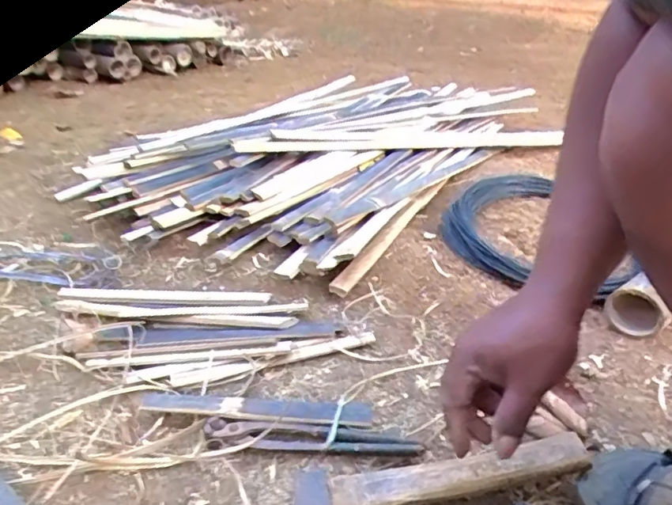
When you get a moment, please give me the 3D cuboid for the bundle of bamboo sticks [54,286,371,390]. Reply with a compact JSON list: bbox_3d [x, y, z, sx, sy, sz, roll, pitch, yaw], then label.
[{"bbox_3d":[-0.184,0.094,0.707,0.422,0.023,0.185,5,30,10],"label":"bundle of bamboo sticks"}]

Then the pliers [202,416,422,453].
[{"bbox_3d":[-0.026,0.182,0.559,0.210,0.011,0.033,1,29,3],"label":"pliers"}]

